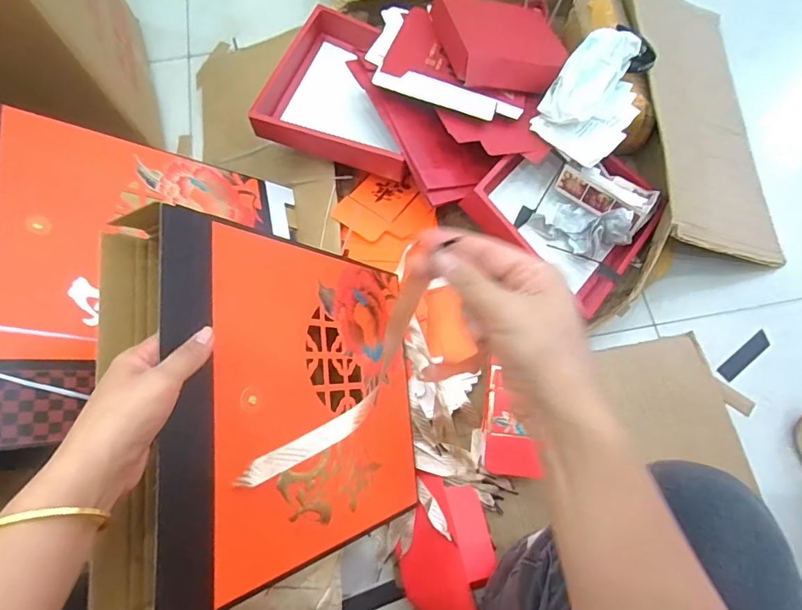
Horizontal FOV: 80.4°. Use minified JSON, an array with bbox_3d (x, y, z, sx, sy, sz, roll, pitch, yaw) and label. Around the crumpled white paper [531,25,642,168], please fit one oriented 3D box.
[{"bbox_3d":[0.329,-0.354,0.799,0.149,0.080,0.204,35,75,13],"label":"crumpled white paper"}]

